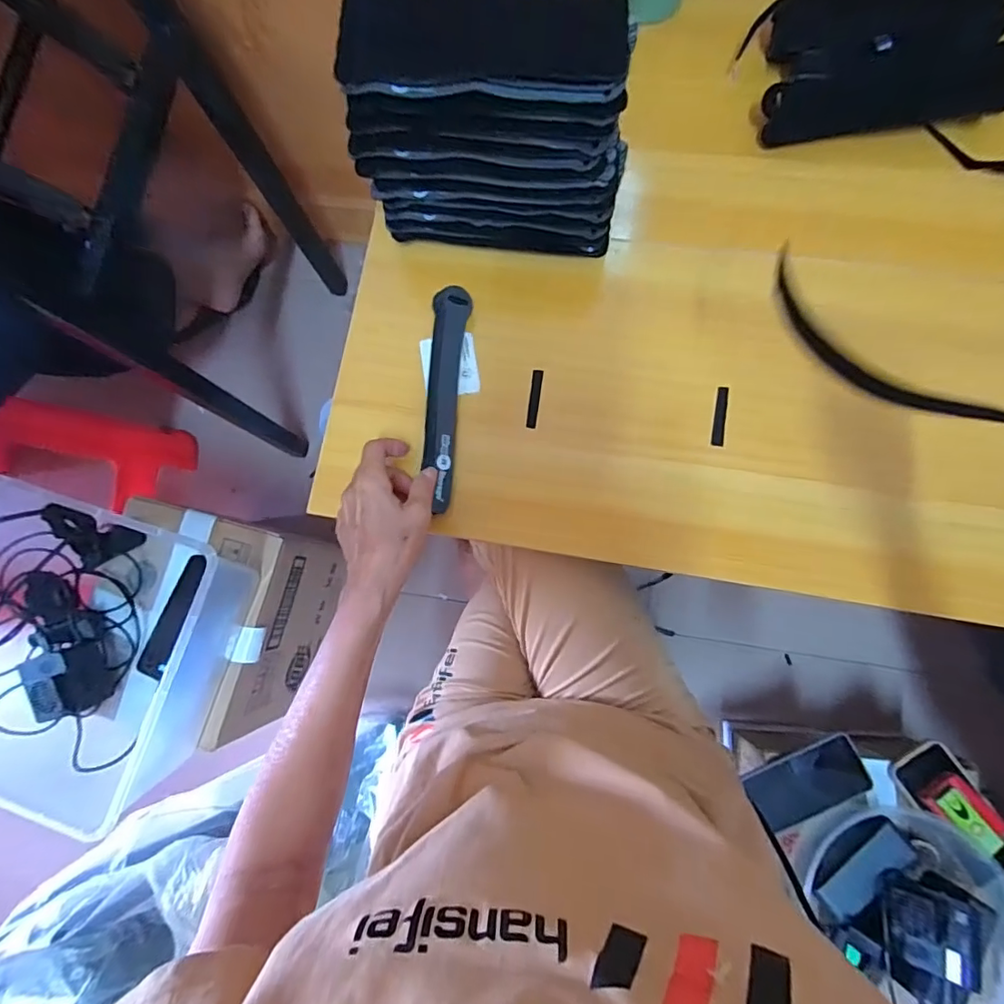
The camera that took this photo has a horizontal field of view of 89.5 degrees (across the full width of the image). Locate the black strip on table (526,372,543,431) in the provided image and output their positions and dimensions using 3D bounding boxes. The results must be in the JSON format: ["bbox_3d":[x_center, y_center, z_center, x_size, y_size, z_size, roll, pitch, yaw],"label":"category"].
[{"bbox_3d":[0.029,-0.092,0.453,0.009,0.004,0.054,7,82,5],"label":"black strip on table"}]

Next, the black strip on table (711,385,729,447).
[{"bbox_3d":[0.189,-0.074,0.439,0.010,0.004,0.051,7,82,5],"label":"black strip on table"}]

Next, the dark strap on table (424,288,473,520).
[{"bbox_3d":[-0.050,-0.091,0.445,0.031,0.025,0.195,2,82,5],"label":"dark strap on table"}]

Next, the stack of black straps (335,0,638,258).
[{"bbox_3d":[-0.008,-0.295,0.414,0.210,0.147,0.108,7,82,5],"label":"stack of black straps"}]

